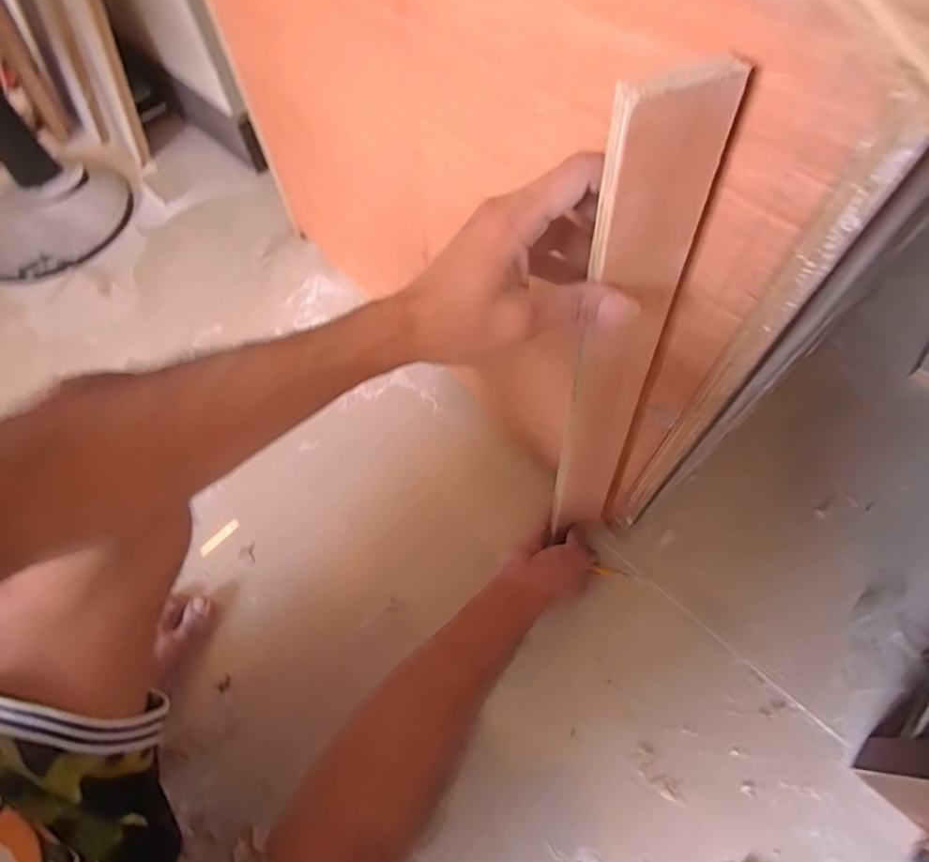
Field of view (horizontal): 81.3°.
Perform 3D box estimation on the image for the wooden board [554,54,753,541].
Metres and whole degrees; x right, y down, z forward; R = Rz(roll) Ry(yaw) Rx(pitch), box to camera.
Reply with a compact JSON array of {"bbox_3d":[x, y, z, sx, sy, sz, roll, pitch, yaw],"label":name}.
[{"bbox_3d":[0.113,-0.023,0.416,0.064,0.467,0.015,-17,59,-4],"label":"wooden board"}]

